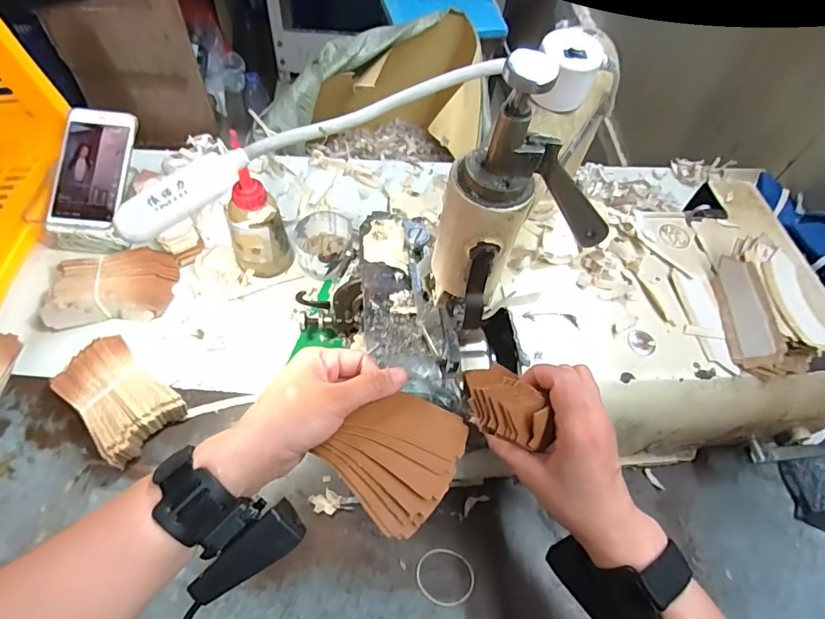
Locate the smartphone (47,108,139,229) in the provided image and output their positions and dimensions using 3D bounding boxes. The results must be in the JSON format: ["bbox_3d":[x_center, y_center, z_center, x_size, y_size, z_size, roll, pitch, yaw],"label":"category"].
[{"bbox_3d":[-0.384,-0.170,0.567,0.077,0.014,0.143,9,89,-20],"label":"smartphone"}]

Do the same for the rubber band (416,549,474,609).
[{"bbox_3d":[0.030,0.242,0.426,0.053,0.004,0.045,12,60,3],"label":"rubber band"}]

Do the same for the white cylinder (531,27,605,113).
[{"bbox_3d":[0.100,-0.154,0.304,0.039,0.039,0.033,1,60,-4],"label":"white cylinder"}]

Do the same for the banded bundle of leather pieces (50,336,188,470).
[{"bbox_3d":[-0.287,0.087,0.460,0.119,0.047,0.079,37,64,16],"label":"banded bundle of leather pieces"}]

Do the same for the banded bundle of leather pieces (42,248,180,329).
[{"bbox_3d":[-0.329,-0.024,0.525,0.125,0.048,0.075,-10,61,-10],"label":"banded bundle of leather pieces"}]

